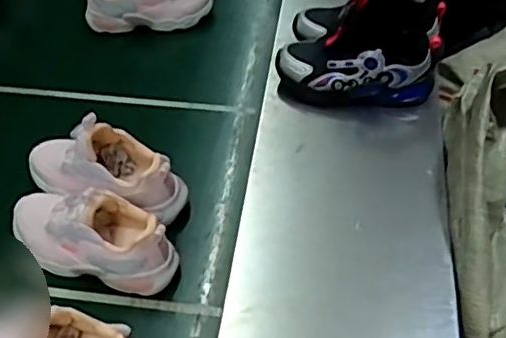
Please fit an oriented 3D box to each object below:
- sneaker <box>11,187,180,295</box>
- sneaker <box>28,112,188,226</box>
[{"bbox_3d":[-0.185,0.070,0.686,0.201,0.107,0.078,16,49,15],"label":"sneaker"},{"bbox_3d":[-0.184,-0.005,0.736,0.203,0.111,0.069,11,48,10],"label":"sneaker"}]

